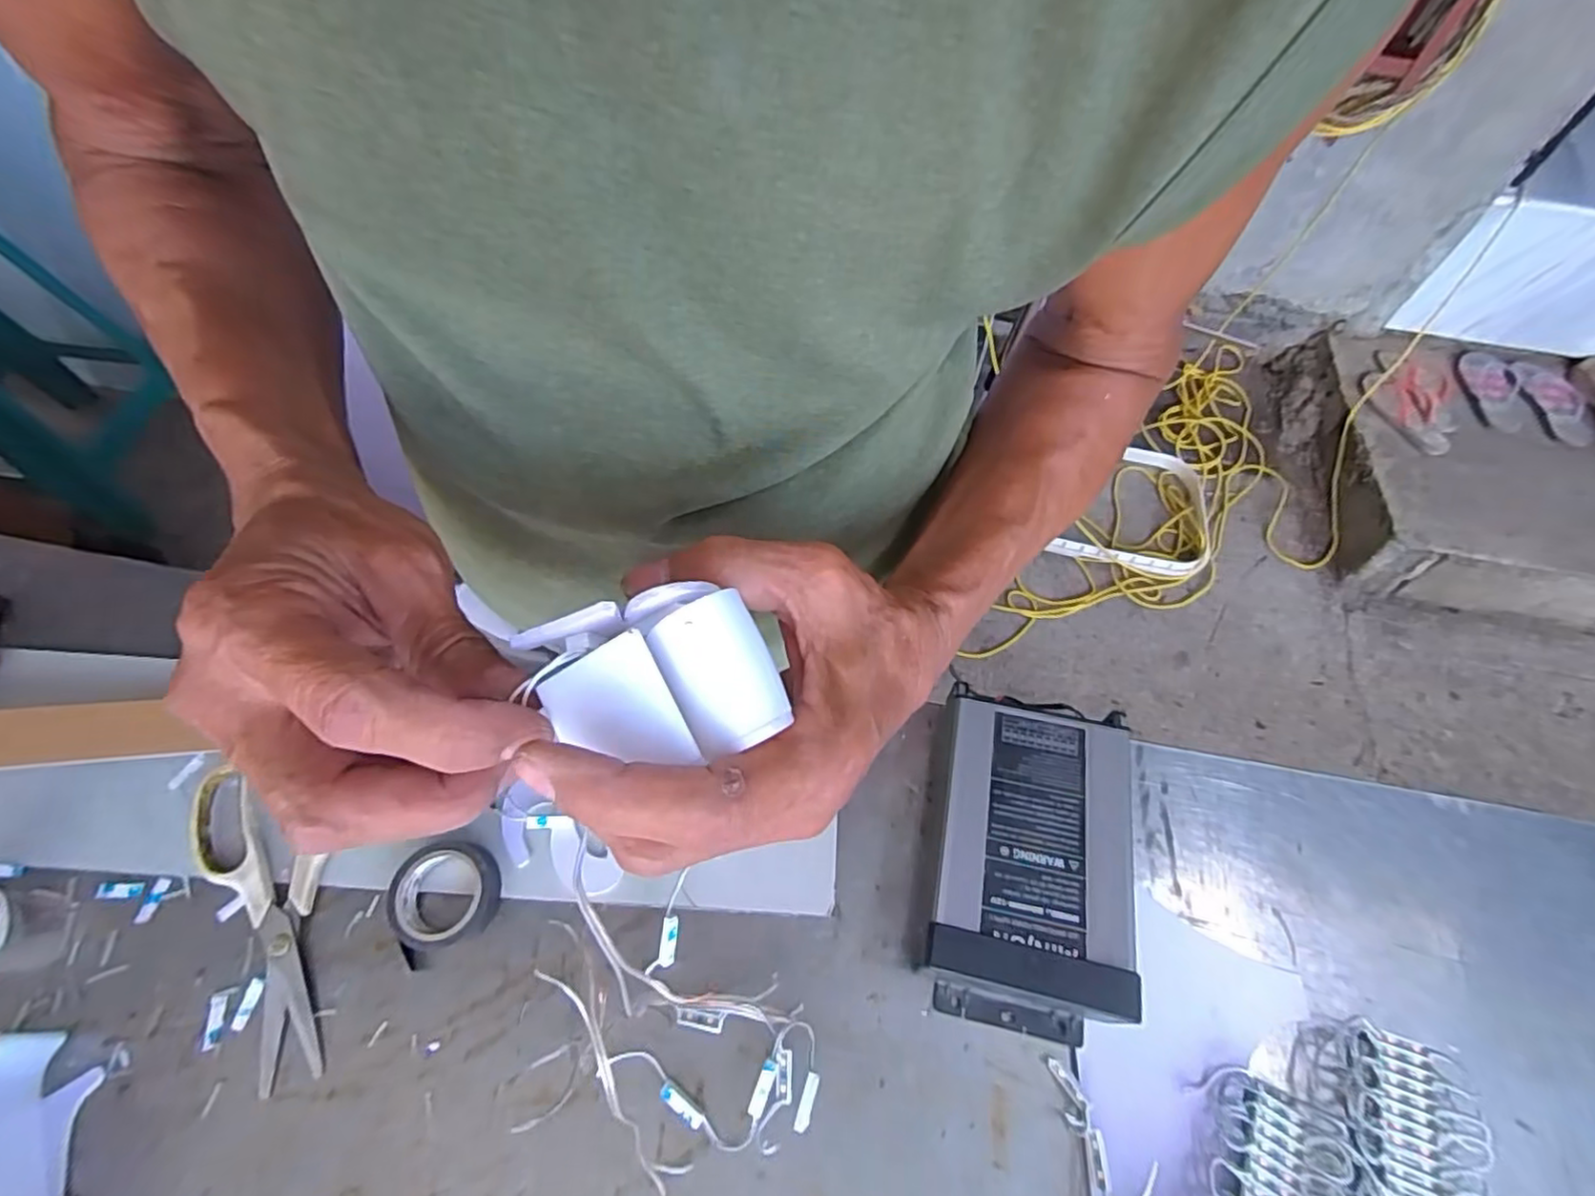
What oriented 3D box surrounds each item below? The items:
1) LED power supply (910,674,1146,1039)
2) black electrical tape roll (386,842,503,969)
[{"bbox_3d":[0.135,0.155,0.414,0.115,0.050,0.182,12,61,4],"label":"LED power supply"},{"bbox_3d":[-0.208,0.178,0.402,0.058,0.025,0.058,1,60,-2],"label":"black electrical tape roll"}]

